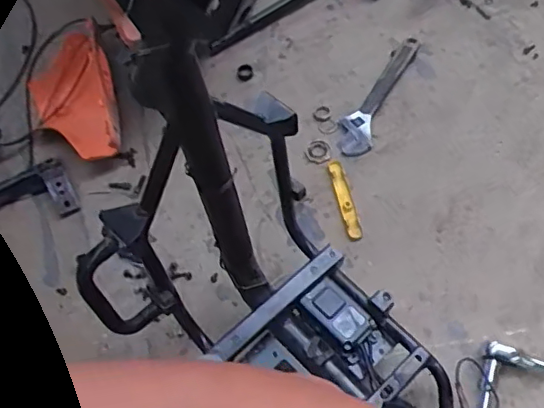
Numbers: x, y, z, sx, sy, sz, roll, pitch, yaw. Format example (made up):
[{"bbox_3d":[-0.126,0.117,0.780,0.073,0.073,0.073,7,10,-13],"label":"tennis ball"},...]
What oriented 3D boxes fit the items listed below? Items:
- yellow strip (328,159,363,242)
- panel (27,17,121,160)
[{"bbox_3d":[0.120,-0.008,0.951,0.024,0.007,0.149,-11,60,-3],"label":"yellow strip"},{"bbox_3d":[-0.335,-0.184,0.996,0.151,0.056,0.283,-28,61,9],"label":"panel"}]

